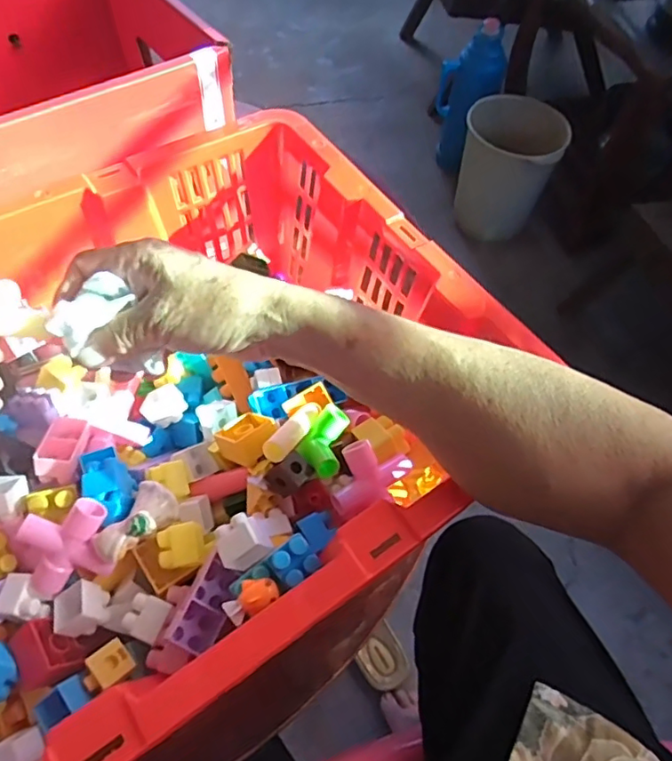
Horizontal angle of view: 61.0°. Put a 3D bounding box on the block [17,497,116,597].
[{"bbox_3d":[-0.158,0.098,0.337,0.047,0.018,0.050,-13,100,-8],"label":"block"}]

